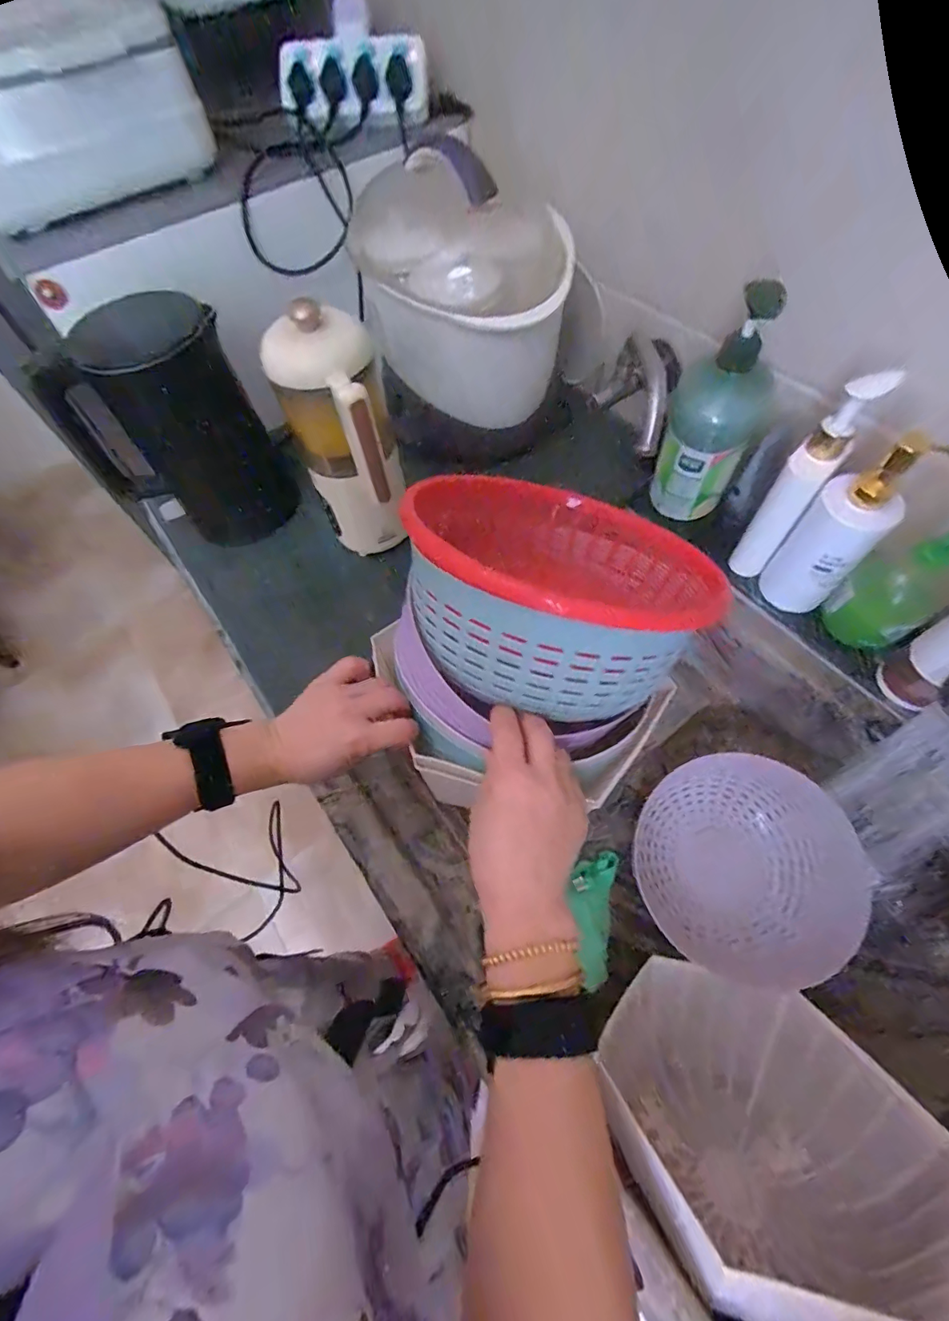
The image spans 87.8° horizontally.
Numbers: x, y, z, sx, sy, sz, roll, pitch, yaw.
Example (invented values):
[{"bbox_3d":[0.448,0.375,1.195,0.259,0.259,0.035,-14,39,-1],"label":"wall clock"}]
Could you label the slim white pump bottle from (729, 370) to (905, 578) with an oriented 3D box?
[{"bbox_3d":[0.344,-0.183,0.527,0.041,0.235,0.043,32,69,18],"label":"slim white pump bottle"}]

